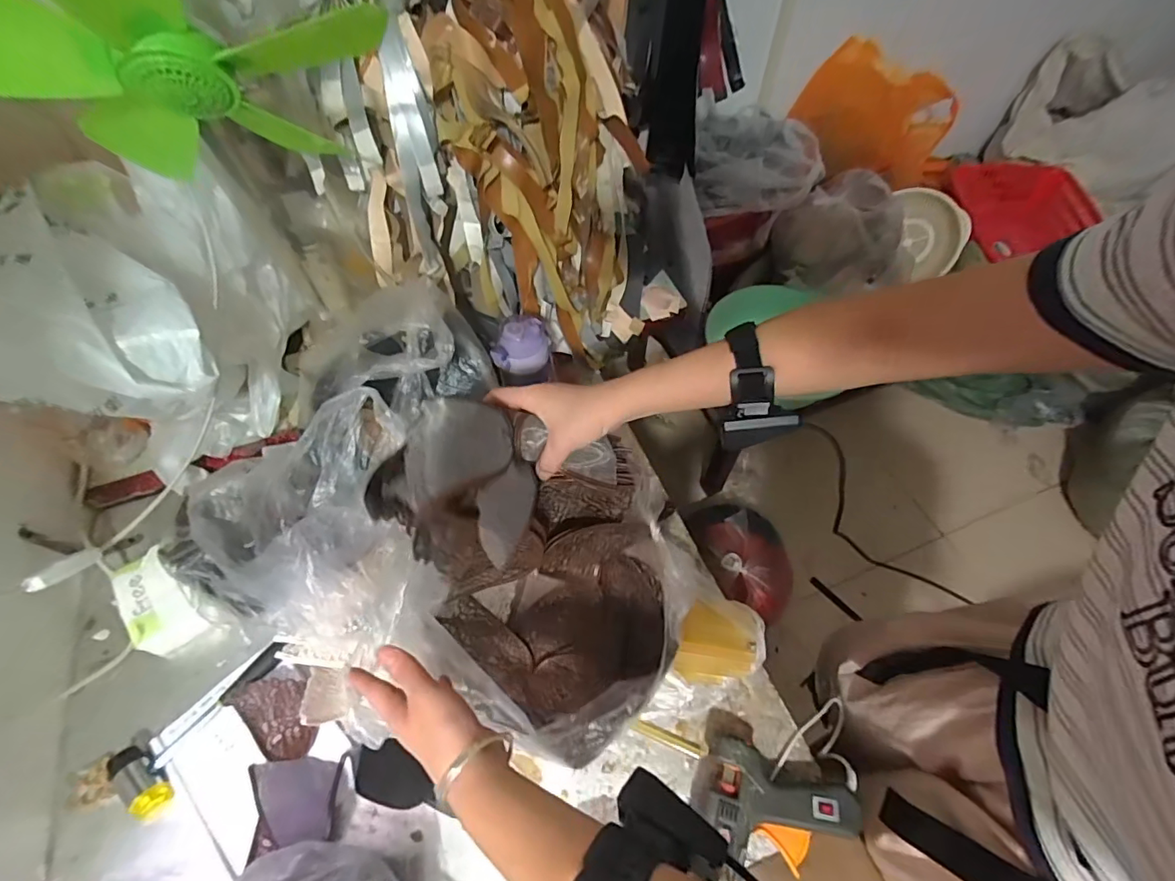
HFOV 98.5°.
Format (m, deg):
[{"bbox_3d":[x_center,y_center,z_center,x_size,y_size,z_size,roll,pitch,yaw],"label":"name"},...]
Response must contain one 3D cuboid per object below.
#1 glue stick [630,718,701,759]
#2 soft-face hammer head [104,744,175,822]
[{"bbox_3d":[0.090,0.346,0.590,0.083,0.011,0.013,19,59,13],"label":"glue stick"},{"bbox_3d":[-0.494,0.375,0.556,0.082,0.031,0.032,34,64,20],"label":"soft-face hammer head"}]

